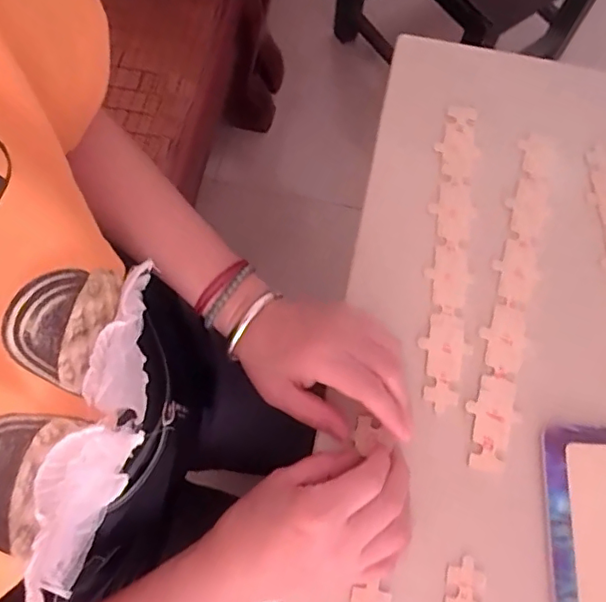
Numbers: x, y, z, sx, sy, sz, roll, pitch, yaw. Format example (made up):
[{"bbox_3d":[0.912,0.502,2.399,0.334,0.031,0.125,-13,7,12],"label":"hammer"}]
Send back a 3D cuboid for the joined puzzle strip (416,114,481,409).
[{"bbox_3d":[0.113,-0.042,0.430,0.031,0.005,0.242,7,71,2],"label":"joined puzzle strip"}]

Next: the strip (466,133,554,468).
[{"bbox_3d":[0.156,-0.009,0.416,0.033,0.004,0.262,15,71,5],"label":"strip"}]

